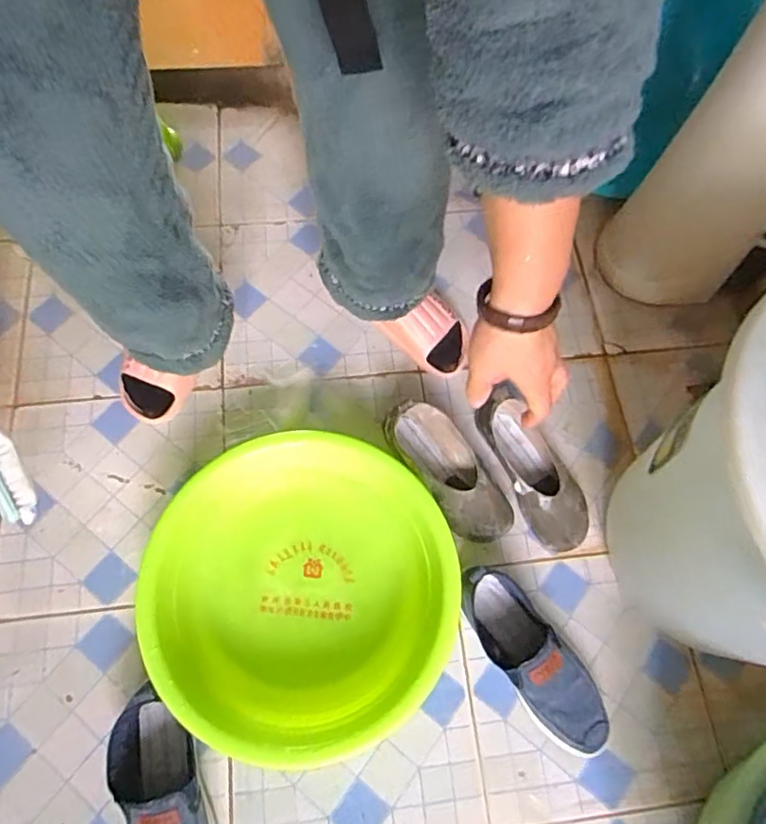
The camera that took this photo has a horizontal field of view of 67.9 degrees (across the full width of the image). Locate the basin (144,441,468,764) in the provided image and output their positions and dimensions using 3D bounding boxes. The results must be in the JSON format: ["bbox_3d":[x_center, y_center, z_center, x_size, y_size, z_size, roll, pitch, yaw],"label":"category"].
[{"bbox_3d":[-0.094,0.226,0.705,0.359,0.112,0.324,-8,69,-6],"label":"basin"}]

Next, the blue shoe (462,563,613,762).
[{"bbox_3d":[0.186,0.301,0.707,0.091,0.085,0.248,-36,74,-16],"label":"blue shoe"}]

